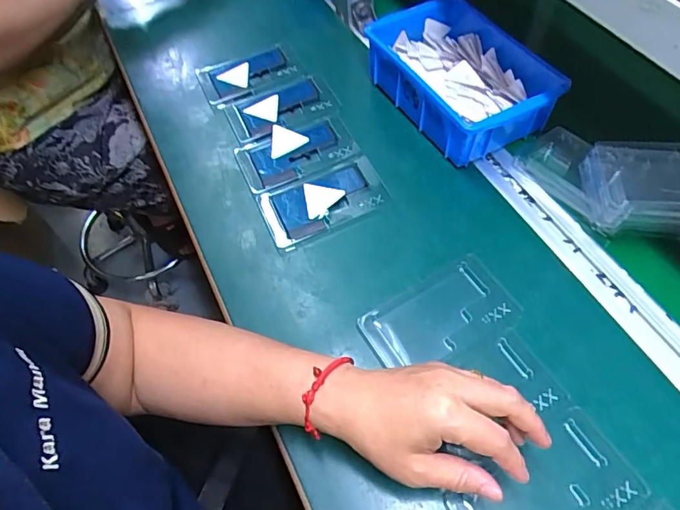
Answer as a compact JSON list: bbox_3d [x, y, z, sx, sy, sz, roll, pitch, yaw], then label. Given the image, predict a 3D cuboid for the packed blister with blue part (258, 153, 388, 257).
[{"bbox_3d":[-0.018,-0.056,0.500,0.124,0.012,0.076,-21,59,-9],"label":"packed blister with blue part"}]

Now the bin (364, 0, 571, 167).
[{"bbox_3d":[0.135,-0.204,0.546,0.145,0.060,0.206,-27,60,-13],"label":"bin"}]

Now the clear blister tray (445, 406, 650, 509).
[{"bbox_3d":[0.148,0.174,0.350,0.128,0.011,0.069,-29,60,-13],"label":"clear blister tray"}]

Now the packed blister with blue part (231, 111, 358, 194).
[{"bbox_3d":[-0.049,-0.116,0.538,0.125,0.011,0.075,-21,59,-9],"label":"packed blister with blue part"}]

